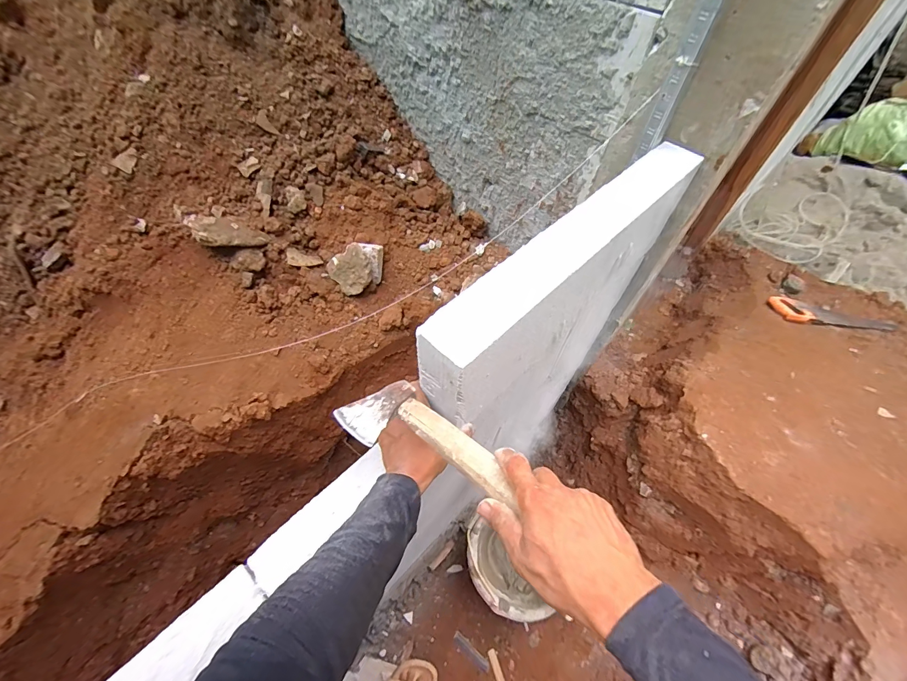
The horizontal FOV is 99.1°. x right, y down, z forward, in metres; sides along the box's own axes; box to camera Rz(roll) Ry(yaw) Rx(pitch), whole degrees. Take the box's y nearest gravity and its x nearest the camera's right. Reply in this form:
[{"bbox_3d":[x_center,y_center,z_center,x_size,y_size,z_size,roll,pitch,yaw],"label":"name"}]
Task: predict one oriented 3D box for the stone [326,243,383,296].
[{"bbox_3d":[-0.234,-0.170,0.939,0.139,0.101,0.089,-8,57,-8],"label":"stone"}]

